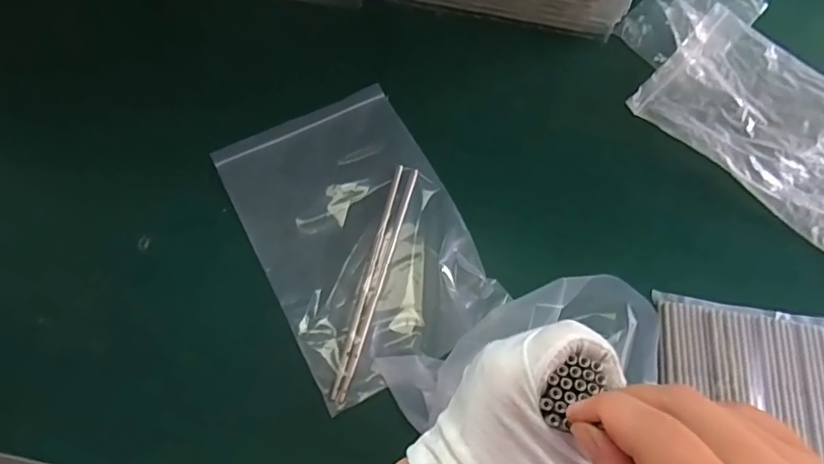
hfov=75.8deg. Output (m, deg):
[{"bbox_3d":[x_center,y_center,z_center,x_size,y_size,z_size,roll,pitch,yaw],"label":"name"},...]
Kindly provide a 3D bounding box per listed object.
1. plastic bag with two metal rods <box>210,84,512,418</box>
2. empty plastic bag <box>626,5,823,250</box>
[{"bbox_3d":[-0.056,-0.003,0.533,0.195,0.015,0.292,-27,72,-10],"label":"plastic bag with two metal rods"},{"bbox_3d":[0.417,-0.115,0.588,0.292,0.028,0.182,41,75,14],"label":"empty plastic bag"}]

